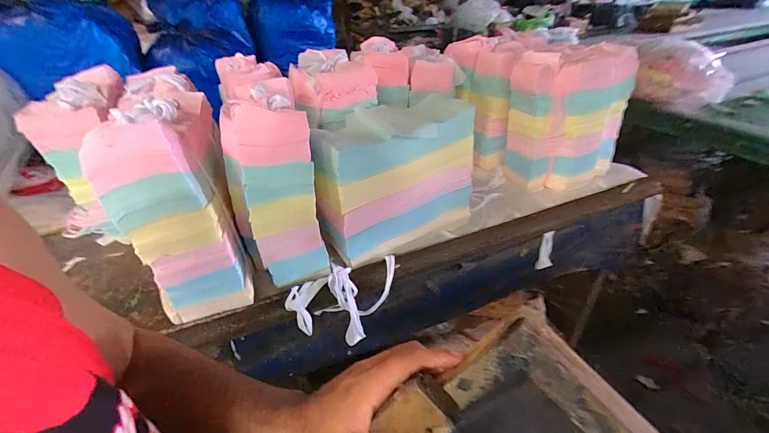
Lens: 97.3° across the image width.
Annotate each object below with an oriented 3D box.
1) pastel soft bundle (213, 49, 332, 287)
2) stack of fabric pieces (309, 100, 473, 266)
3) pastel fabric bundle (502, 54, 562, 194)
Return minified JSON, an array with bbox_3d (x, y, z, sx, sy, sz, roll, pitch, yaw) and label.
[{"bbox_3d":[-0.202,-0.044,0.609,0.126,0.296,0.165,-20,39,-23],"label":"pastel soft bundle"},{"bbox_3d":[0.007,-0.095,0.726,0.322,0.241,0.199,-22,40,-26],"label":"stack of fabric pieces"},{"bbox_3d":[0.393,-0.253,0.906,0.140,0.312,0.144,11,37,18],"label":"pastel fabric bundle"}]

